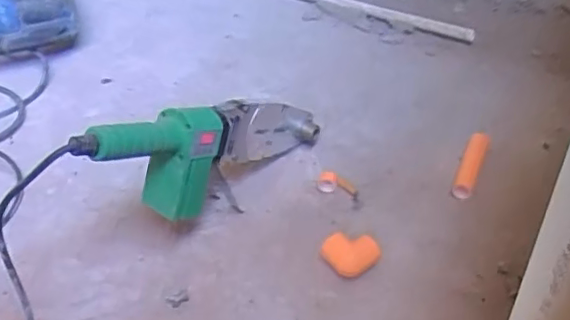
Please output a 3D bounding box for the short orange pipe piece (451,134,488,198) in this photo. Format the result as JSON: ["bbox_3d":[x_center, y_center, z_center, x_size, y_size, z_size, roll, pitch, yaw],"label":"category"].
[{"bbox_3d":[0.245,0.002,0.783,0.025,0.021,0.129,16,46,20],"label":"short orange pipe piece"}]

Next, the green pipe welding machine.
[{"bbox_3d":[-0.083,-0.003,0.688,0.054,0.128,0.383,25,20,28],"label":"green pipe welding machine"}]

